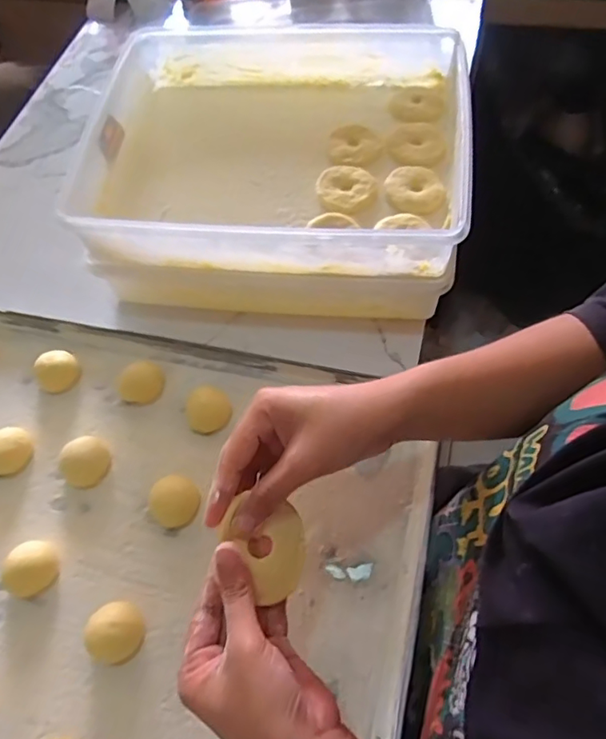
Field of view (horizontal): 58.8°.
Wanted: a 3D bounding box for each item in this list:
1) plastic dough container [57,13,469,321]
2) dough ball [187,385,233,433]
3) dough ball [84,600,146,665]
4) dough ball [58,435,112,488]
[{"bbox_3d":[-0.029,-0.210,0.566,0.357,0.130,0.280,3,62,7],"label":"plastic dough container"},{"bbox_3d":[-0.088,0.036,0.502,0.040,0.028,0.038,-2,62,5],"label":"dough ball"},{"bbox_3d":[-0.145,0.203,0.417,0.043,0.032,0.040,-2,62,5],"label":"dough ball"},{"bbox_3d":[-0.196,0.083,0.487,0.042,0.025,0.042,-2,62,5],"label":"dough ball"}]

